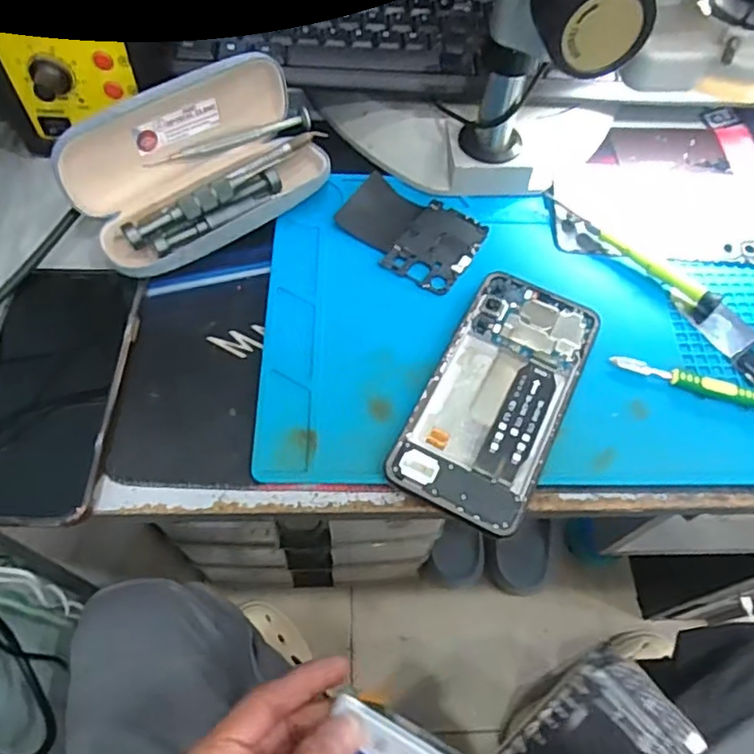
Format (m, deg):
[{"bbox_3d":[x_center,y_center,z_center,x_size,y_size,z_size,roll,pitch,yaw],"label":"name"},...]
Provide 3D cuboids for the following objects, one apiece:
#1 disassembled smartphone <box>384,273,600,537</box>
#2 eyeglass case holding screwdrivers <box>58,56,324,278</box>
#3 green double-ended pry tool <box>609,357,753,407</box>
[{"bbox_3d":[0.072,0.007,0.353,0.078,0.010,0.160,24,63,11],"label":"disassembled smartphone"},{"bbox_3d":[-0.111,-0.140,0.396,0.166,0.067,0.093,-38,69,-20],"label":"eyeglass case holding screwdrivers"},{"bbox_3d":[0.201,0.006,0.364,0.120,0.008,0.012,17,62,7],"label":"green double-ended pry tool"}]

